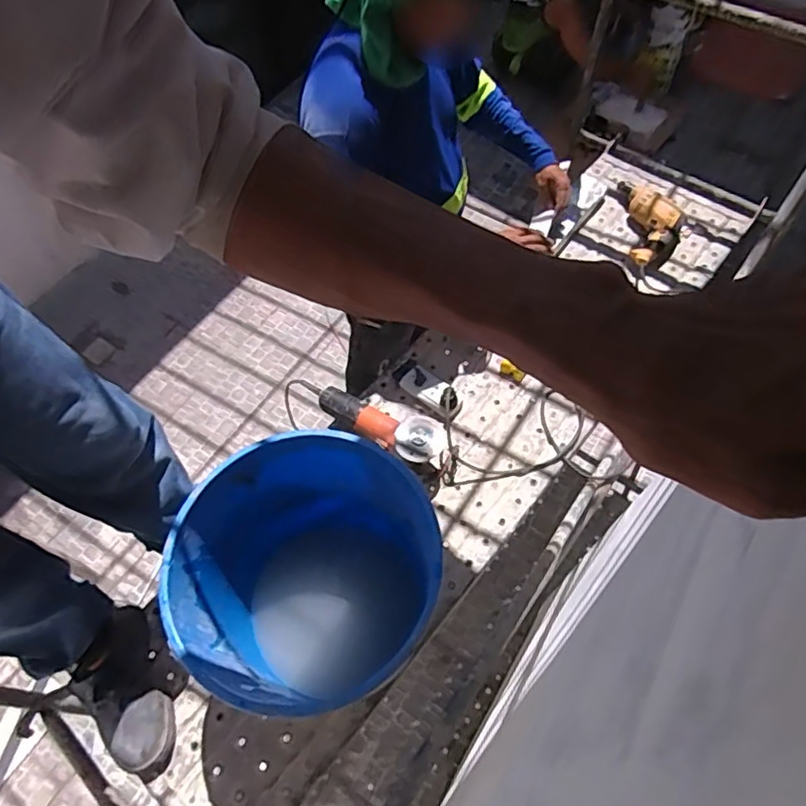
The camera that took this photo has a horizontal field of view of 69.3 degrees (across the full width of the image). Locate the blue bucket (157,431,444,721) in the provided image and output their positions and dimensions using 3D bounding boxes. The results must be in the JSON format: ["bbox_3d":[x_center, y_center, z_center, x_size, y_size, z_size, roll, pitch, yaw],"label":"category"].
[{"bbox_3d":[-0.121,0.256,0.844,0.330,0.309,0.340,-1,60,1],"label":"blue bucket"}]

